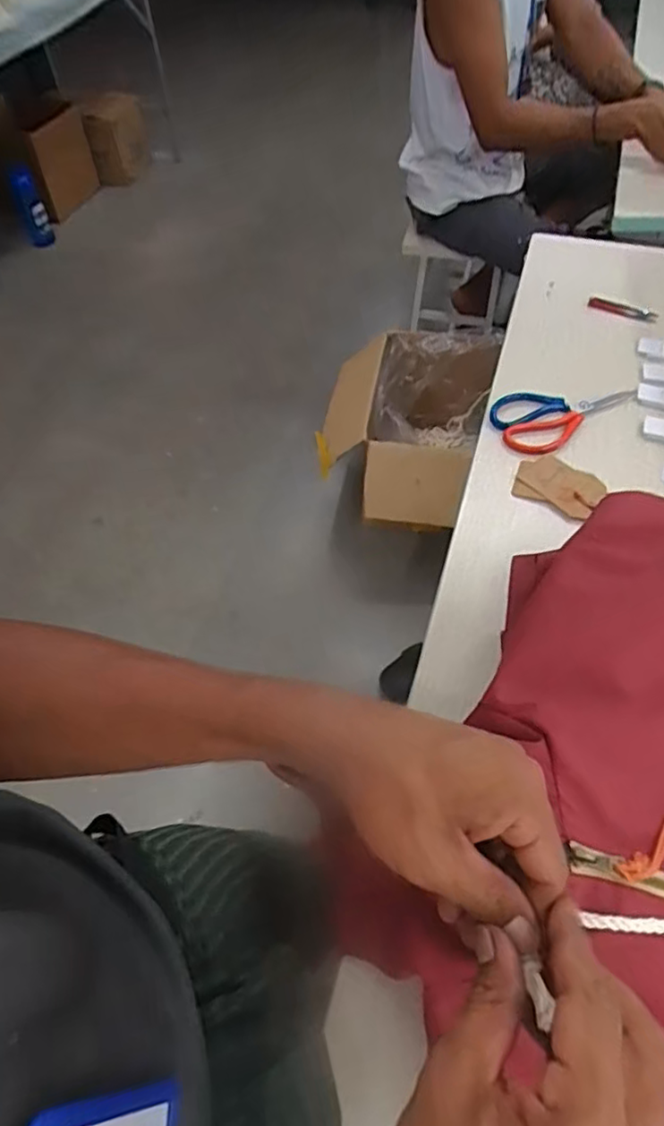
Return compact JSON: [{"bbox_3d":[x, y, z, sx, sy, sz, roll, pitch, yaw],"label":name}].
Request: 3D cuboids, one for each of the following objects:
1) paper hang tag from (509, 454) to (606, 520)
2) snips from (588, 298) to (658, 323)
[{"bbox_3d":[0.263,-0.090,0.721,0.096,0.011,0.069,25,69,22],"label":"paper hang tag"},{"bbox_3d":[0.419,-0.366,0.895,0.096,0.007,0.027,28,61,20],"label":"snips"}]

